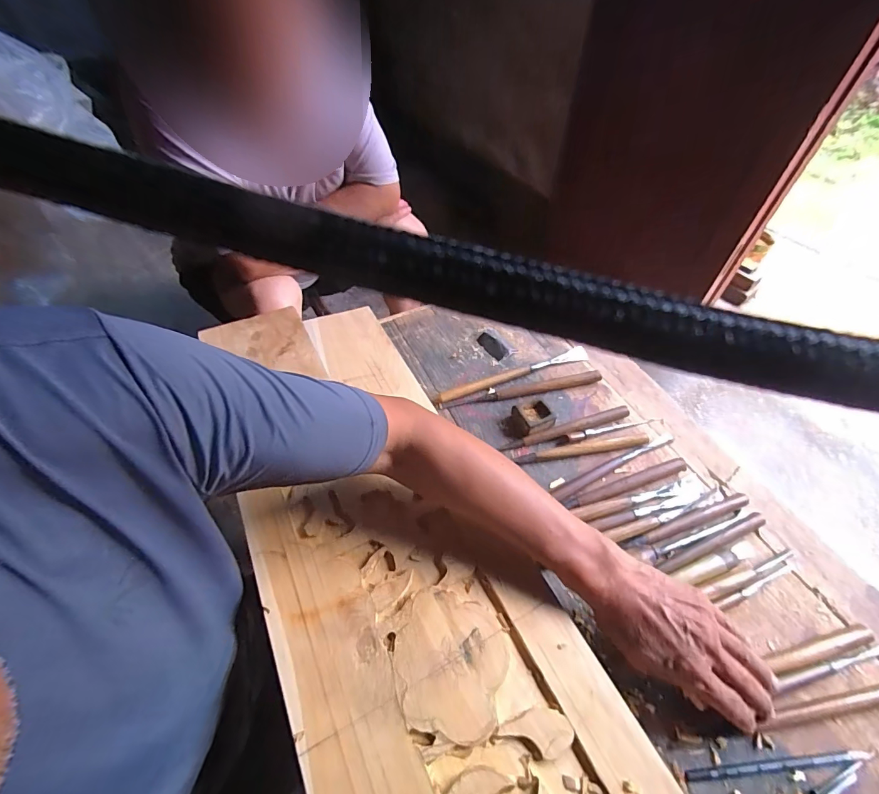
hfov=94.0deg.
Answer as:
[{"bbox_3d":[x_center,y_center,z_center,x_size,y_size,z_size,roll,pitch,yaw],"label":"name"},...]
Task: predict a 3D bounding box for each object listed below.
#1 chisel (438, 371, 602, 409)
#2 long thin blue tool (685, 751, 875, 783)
[{"bbox_3d":[0.127,-0.014,0.636,0.253,0.014,0.023,-8,51,-7],"label":"chisel"},{"bbox_3d":[0.305,0.328,0.365,0.175,0.006,0.008,-4,51,-3],"label":"long thin blue tool"}]

